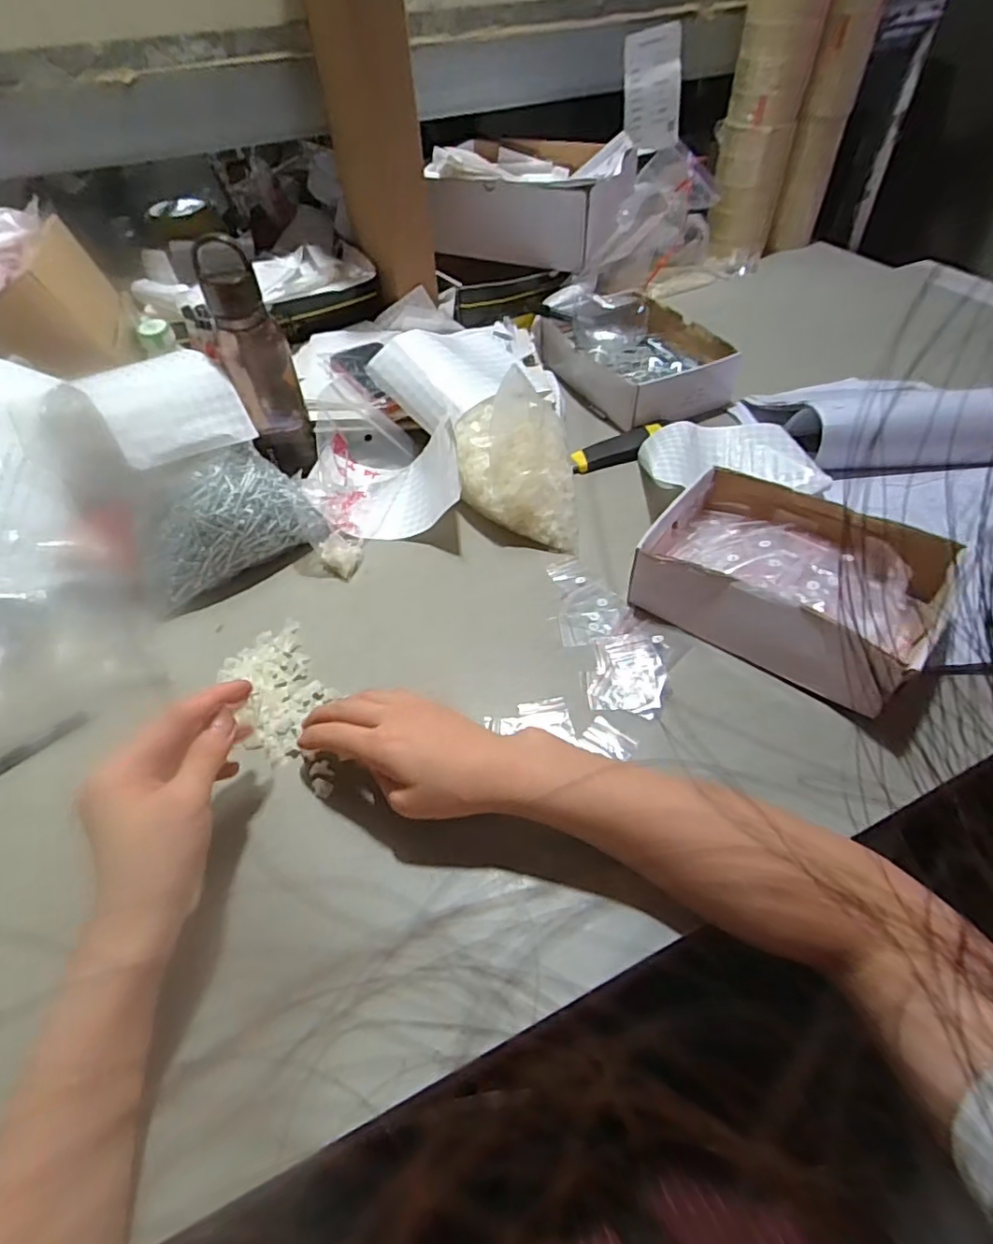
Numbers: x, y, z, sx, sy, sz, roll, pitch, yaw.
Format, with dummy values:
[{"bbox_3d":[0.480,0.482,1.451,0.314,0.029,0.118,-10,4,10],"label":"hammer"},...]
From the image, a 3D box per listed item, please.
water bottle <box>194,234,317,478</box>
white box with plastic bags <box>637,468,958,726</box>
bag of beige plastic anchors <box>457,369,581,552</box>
[{"bbox_3d":[-0.233,-0.246,0.592,0.065,0.192,0.059,-22,27,-15],"label":"water bottle"},{"bbox_3d":[0.256,-0.040,0.522,0.227,0.067,0.174,31,57,27],"label":"white box with plastic bags"},{"bbox_3d":[0.020,-0.171,0.610,0.112,0.127,0.156,-7,49,-2],"label":"bag of beige plastic anchors"}]

